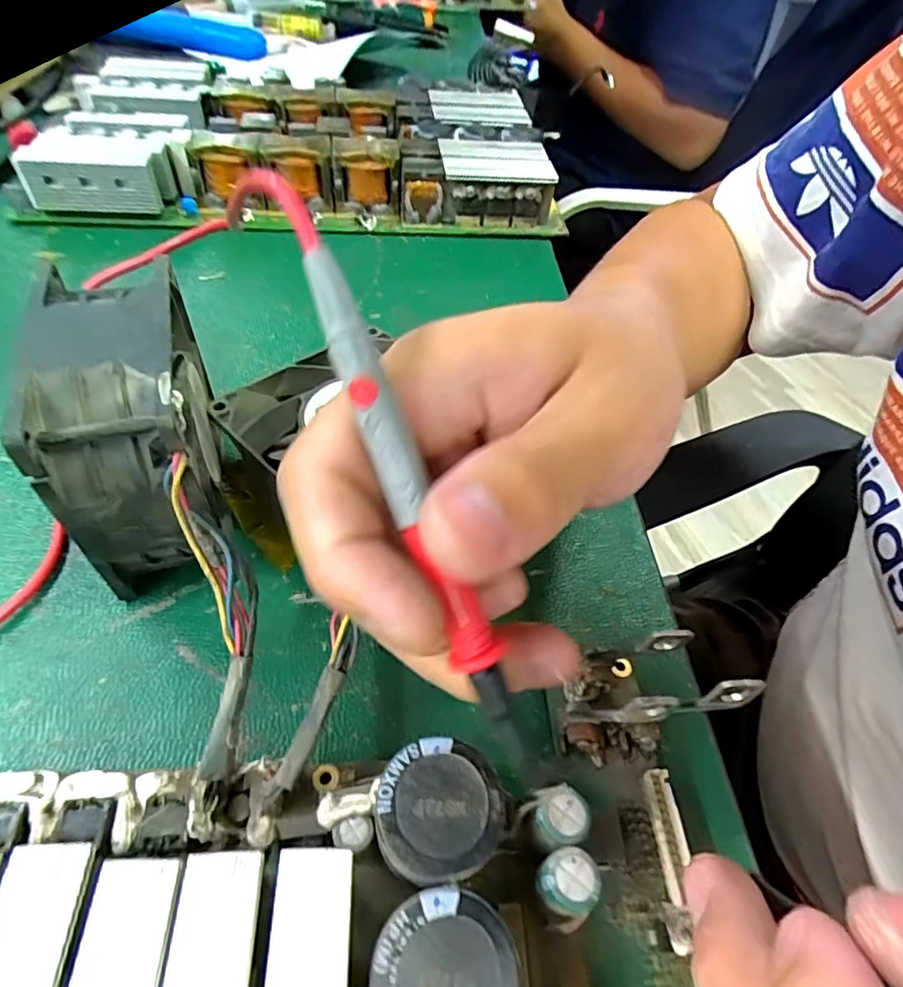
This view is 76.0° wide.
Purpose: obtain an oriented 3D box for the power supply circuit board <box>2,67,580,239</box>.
[{"bbox_3d":[-0.098,-0.243,0.394,0.318,0.038,0.165,-3,54,-7],"label":"power supply circuit board"}]

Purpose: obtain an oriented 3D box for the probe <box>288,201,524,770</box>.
[{"bbox_3d":[-0.008,0.002,0.115,0.007,0.006,0.114,-24,96,-20],"label":"probe"}]

